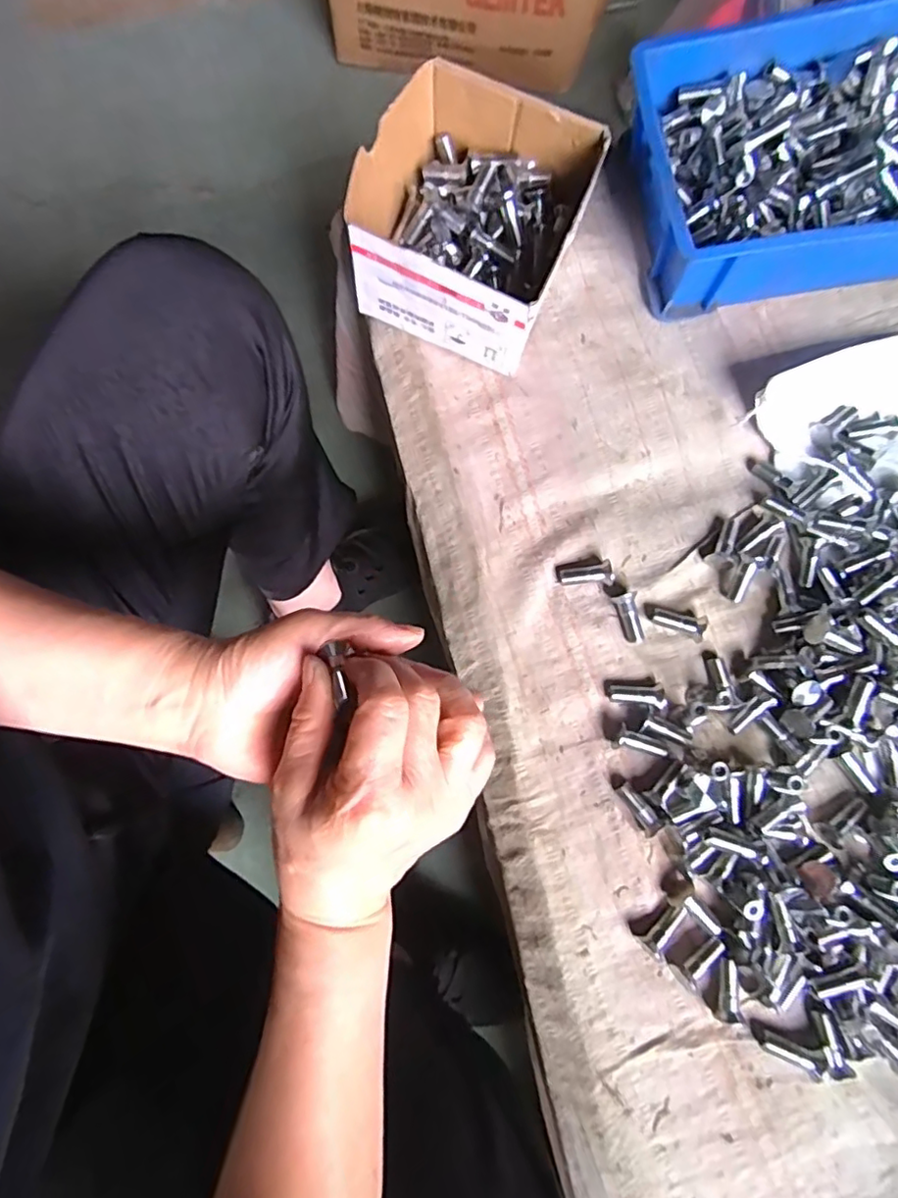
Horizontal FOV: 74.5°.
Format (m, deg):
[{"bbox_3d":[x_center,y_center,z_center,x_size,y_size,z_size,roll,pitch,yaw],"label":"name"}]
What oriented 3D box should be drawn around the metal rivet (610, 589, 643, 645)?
[{"bbox_3d":[0.124,0.013,0.407,0.013,0.010,0.036,-17,95,-4],"label":"metal rivet"}]

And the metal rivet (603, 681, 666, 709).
[{"bbox_3d":[0.126,0.063,0.401,0.038,0.010,0.016,7,80,0],"label":"metal rivet"}]

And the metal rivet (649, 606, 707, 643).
[{"bbox_3d":[0.156,0.017,0.406,0.036,0.016,0.016,13,80,1],"label":"metal rivet"}]

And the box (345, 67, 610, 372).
[{"bbox_3d":[0.014,-0.263,0.422,0.143,0.090,0.148,24,80,2],"label":"box"}]

